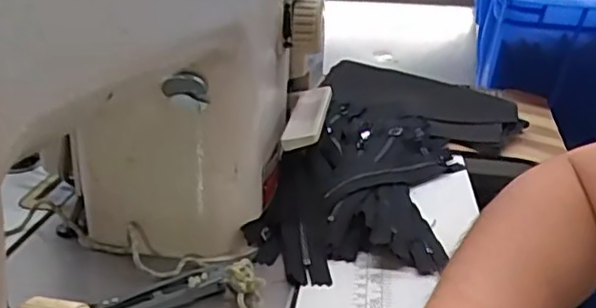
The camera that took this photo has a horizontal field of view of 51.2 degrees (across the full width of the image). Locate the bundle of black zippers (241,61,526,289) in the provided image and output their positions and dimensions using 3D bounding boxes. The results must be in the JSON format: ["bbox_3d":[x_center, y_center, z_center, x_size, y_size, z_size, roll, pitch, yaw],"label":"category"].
[{"bbox_3d":[0.086,-0.016,0.510,0.187,0.062,0.367,8,23,14],"label":"bundle of black zippers"}]

